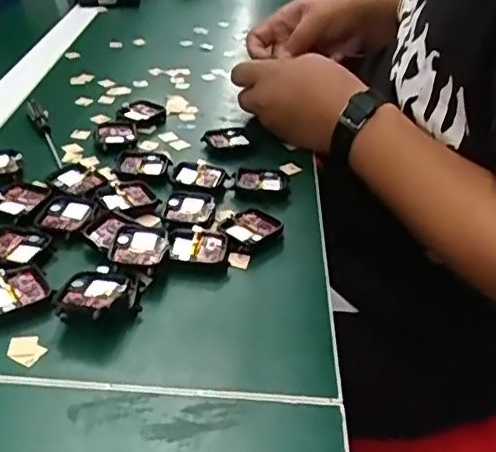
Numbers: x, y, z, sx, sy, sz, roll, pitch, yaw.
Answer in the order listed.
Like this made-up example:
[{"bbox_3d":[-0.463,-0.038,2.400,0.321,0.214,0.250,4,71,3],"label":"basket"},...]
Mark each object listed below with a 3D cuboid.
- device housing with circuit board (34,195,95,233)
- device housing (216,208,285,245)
[{"bbox_3d":[-0.135,-0.008,0.458,0.037,0.006,0.048,10,34,3],"label":"device housing with circuit board"},{"bbox_3d":[0.001,0.003,0.470,0.034,0.013,0.044,30,42,33],"label":"device housing"}]

